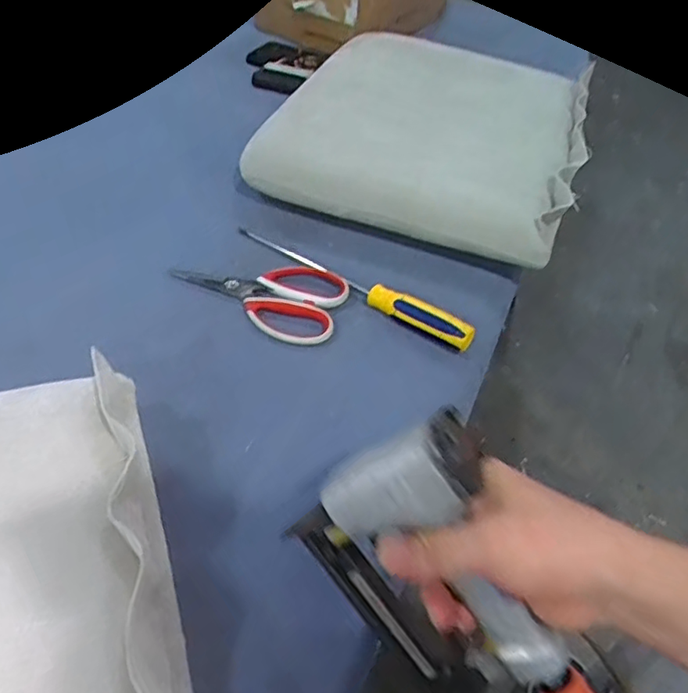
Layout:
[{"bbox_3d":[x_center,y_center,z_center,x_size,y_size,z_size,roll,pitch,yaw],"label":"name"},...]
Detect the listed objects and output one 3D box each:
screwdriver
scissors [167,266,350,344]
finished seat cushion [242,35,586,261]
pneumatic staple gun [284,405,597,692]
[{"bbox_3d":[0.003,-0.070,0.618,0.285,0.032,0.024,32,53,22],"label":"screwdriver"},{"bbox_3d":[-0.089,-0.057,0.604,0.178,0.013,0.096,17,49,10],"label":"scissors"},{"bbox_3d":[0.118,-0.285,0.779,0.385,0.090,0.402,21,50,14],"label":"finished seat cushion"},{"bbox_3d":[0.068,0.157,0.380,0.124,0.247,0.050,-20,18,29],"label":"pneumatic staple gun"}]

